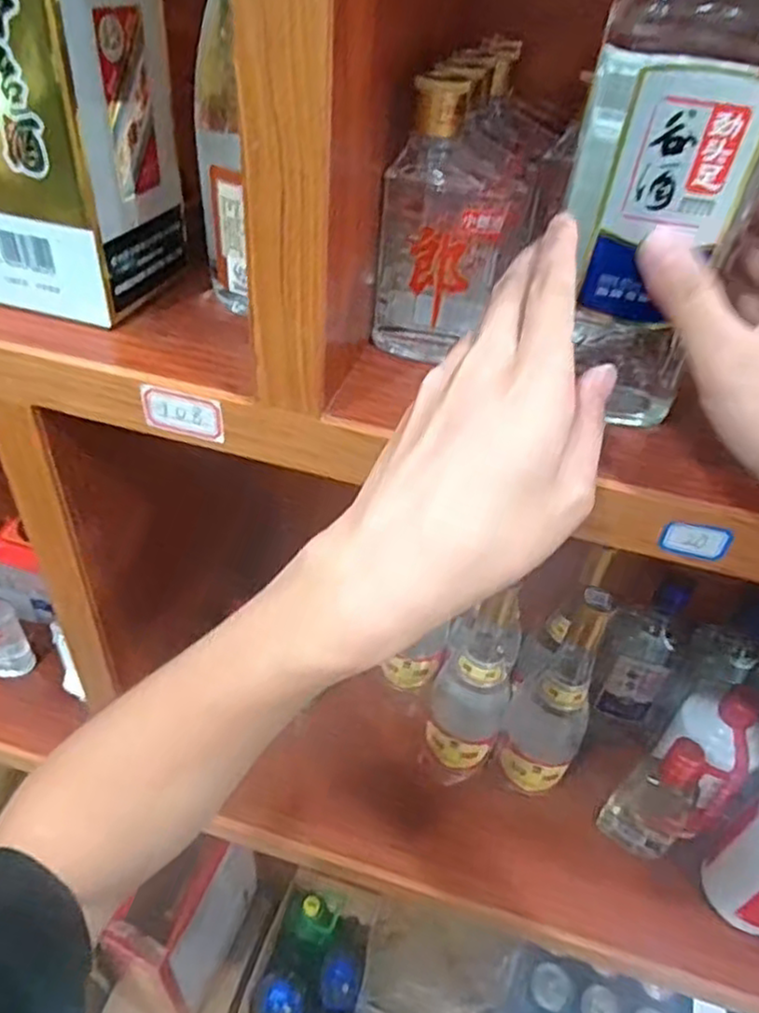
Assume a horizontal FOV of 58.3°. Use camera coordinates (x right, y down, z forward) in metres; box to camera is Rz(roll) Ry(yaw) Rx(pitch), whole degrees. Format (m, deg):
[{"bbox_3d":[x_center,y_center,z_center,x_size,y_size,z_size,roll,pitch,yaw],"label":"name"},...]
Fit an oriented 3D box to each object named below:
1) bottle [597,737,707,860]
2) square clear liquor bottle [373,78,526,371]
[{"bbox_3d":[0.252,0.263,0.618,0.062,0.151,0.031,29,46,24],"label":"bottle"},{"bbox_3d":[0.033,-0.134,0.337,0.066,0.128,0.034,11,41,6],"label":"square clear liquor bottle"}]

